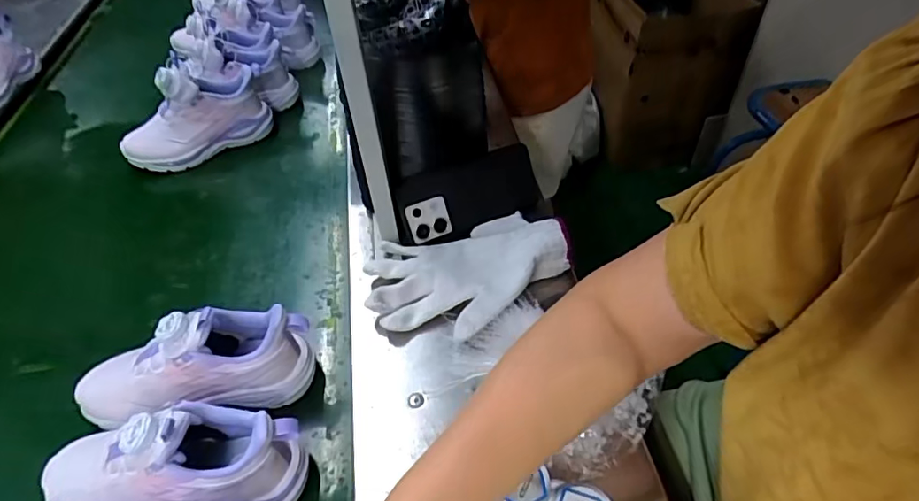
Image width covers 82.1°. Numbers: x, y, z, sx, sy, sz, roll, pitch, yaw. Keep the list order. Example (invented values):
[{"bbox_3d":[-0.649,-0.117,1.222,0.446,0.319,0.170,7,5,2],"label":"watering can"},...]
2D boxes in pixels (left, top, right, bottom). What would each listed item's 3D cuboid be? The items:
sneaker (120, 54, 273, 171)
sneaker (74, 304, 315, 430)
[{"bbox_3d":[-0.405,-0.210,0.798,0.219,0.134,0.096,-31,52,-22],"label":"sneaker"},{"bbox_3d":[-0.243,0.105,0.481,0.210,0.108,0.081,-9,47,-4],"label":"sneaker"}]

